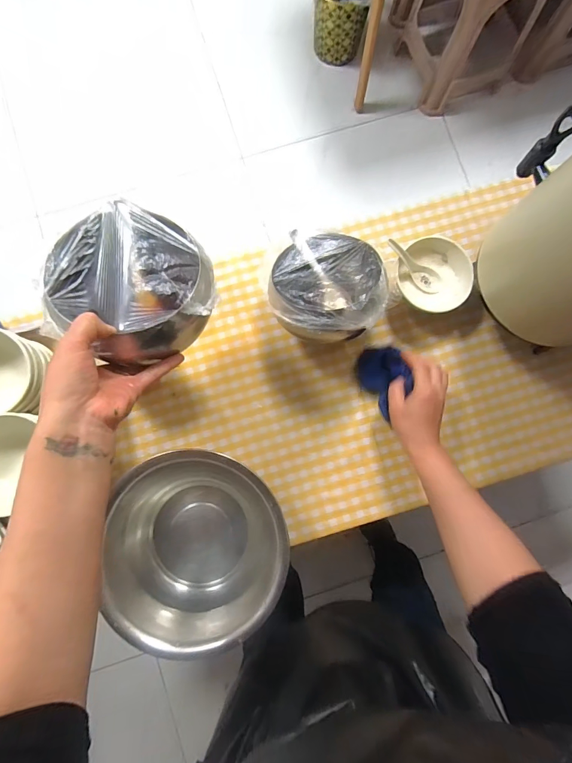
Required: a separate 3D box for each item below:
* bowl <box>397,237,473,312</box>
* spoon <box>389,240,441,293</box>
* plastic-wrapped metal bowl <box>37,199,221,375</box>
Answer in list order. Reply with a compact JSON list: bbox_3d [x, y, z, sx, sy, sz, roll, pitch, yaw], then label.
[{"bbox_3d":[0.240,-0.170,0.615,0.115,0.051,0.111,0,84,-1],"label":"bowl"},{"bbox_3d":[0.204,-0.184,0.597,0.119,0.021,0.036,36,84,-21],"label":"spoon"},{"bbox_3d":[-0.165,-0.102,0.407,0.158,0.067,0.149,0,84,-1],"label":"plastic-wrapped metal bowl"}]

